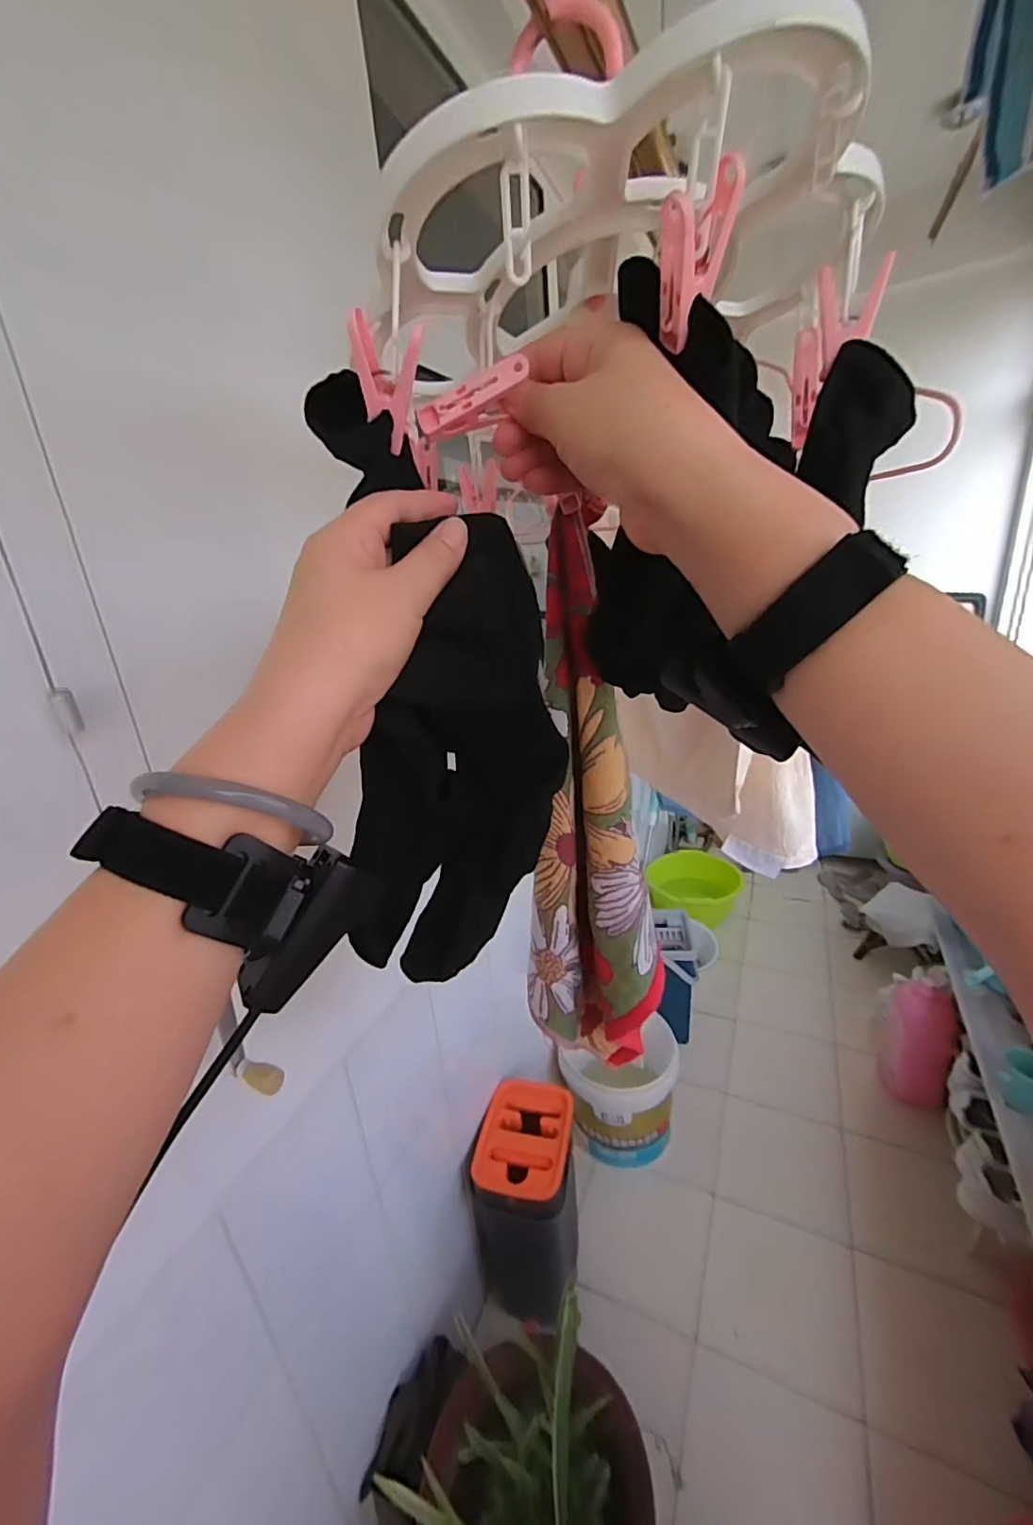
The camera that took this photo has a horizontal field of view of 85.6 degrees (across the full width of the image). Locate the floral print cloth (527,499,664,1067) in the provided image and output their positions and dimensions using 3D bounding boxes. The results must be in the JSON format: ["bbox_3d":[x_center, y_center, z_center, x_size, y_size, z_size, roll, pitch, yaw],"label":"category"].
[{"bbox_3d":[0.053,0.041,0.407,0.100,0.382,0.049,-1,20,10],"label":"floral print cloth"}]

